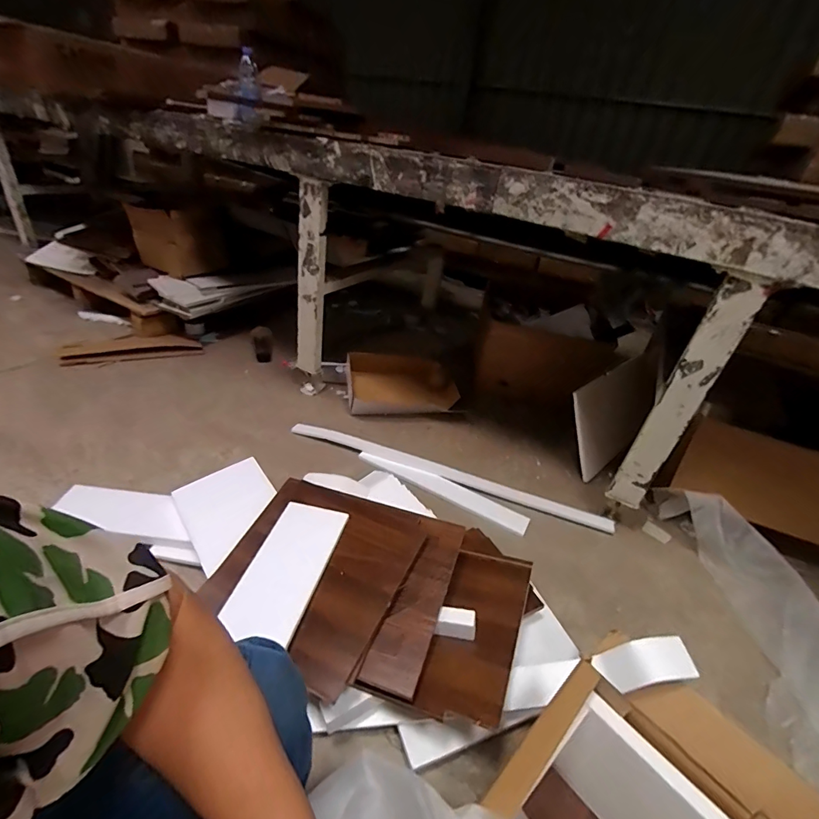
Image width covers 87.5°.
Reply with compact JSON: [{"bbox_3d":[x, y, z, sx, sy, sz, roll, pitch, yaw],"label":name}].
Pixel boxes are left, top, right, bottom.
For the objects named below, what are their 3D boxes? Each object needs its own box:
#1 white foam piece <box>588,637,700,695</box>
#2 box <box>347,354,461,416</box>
[{"bbox_3d":[0.396,0.433,0.730,0.147,0.013,0.065,-26,42,15],"label":"white foam piece"},{"bbox_3d":[-0.022,-0.103,1.643,0.420,0.144,0.235,-1,32,-14],"label":"box"}]

